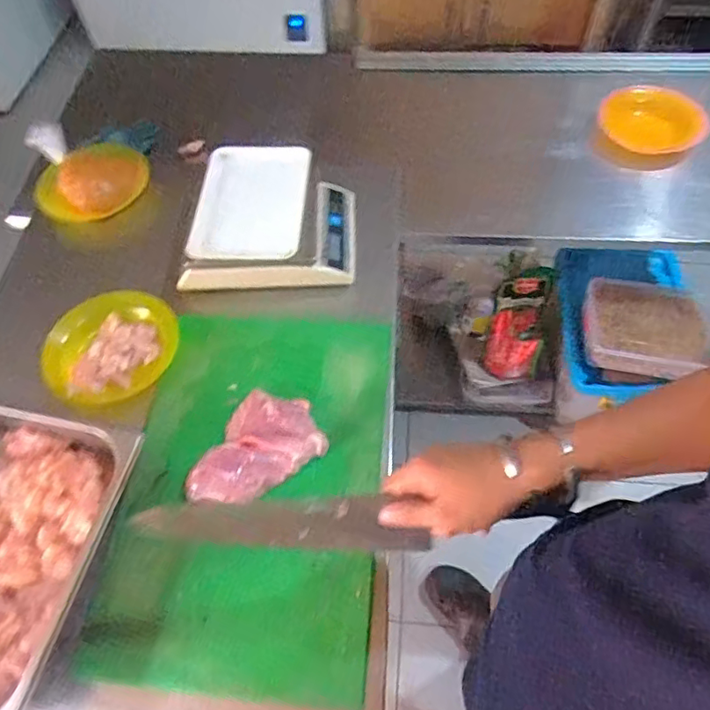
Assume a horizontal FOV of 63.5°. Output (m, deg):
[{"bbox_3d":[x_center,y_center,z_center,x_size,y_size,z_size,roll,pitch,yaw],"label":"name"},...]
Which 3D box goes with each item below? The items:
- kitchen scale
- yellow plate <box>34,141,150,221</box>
[{"bbox_3d":[-0.120,-0.202,0.848,0.245,0.080,0.222,2,58,4],"label":"kitchen scale"},{"bbox_3d":[-0.415,-0.290,0.931,0.185,0.023,0.179,12,59,9],"label":"yellow plate"}]

